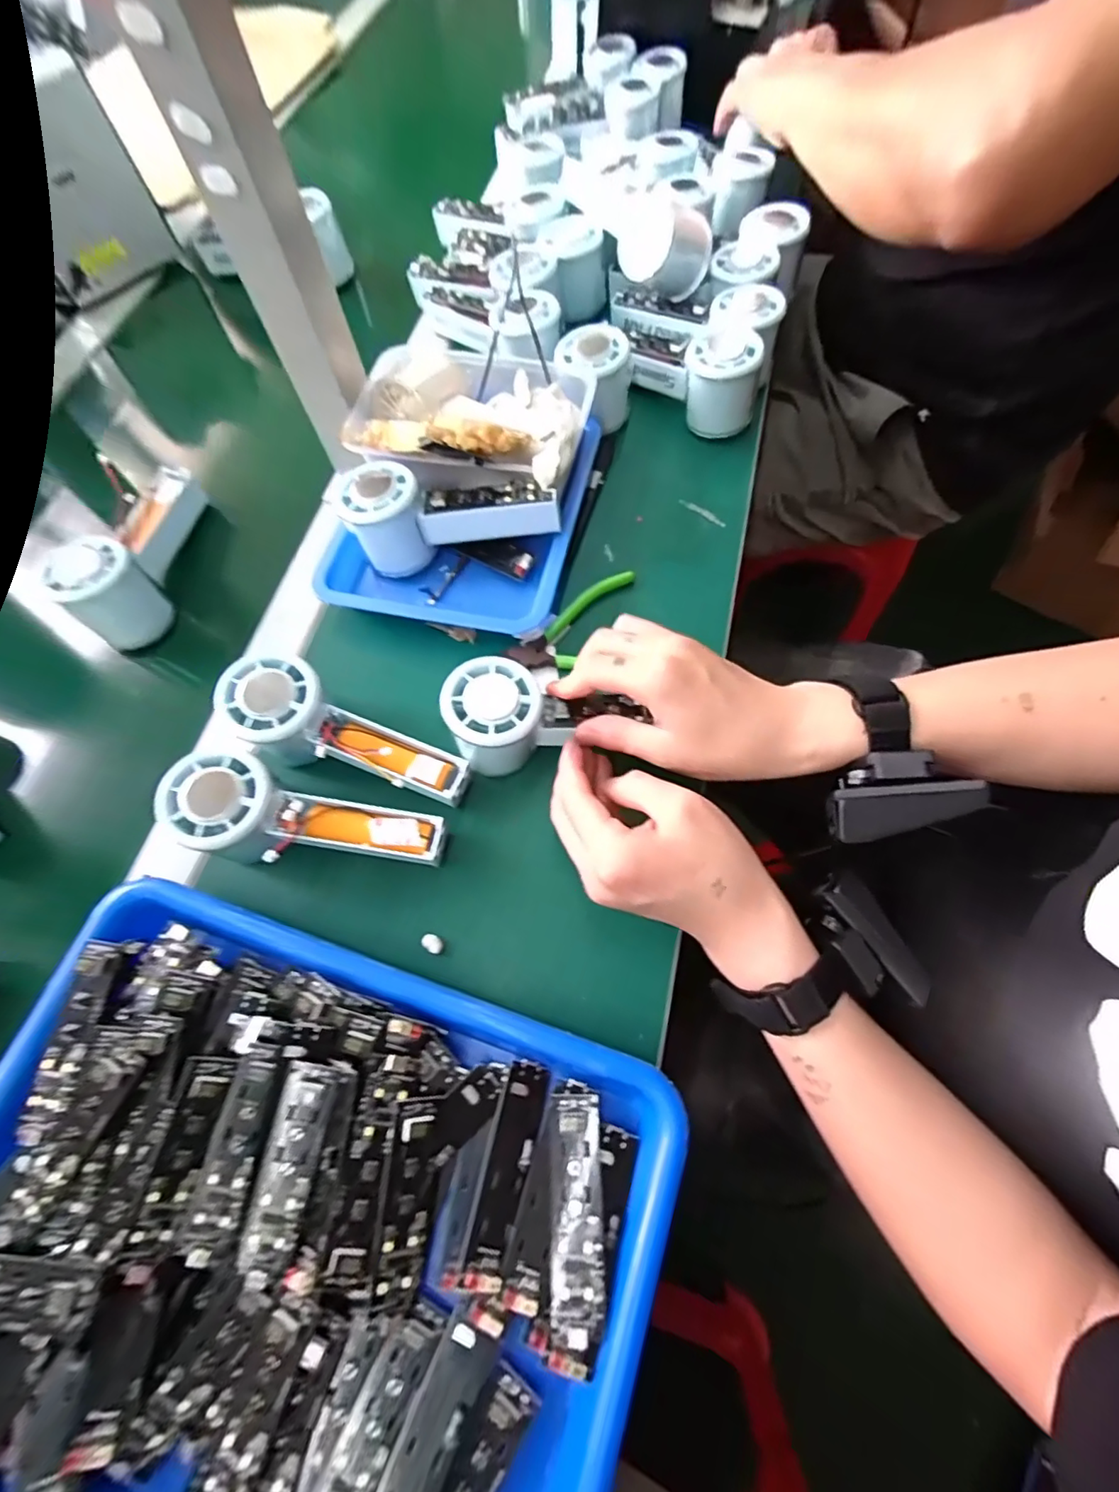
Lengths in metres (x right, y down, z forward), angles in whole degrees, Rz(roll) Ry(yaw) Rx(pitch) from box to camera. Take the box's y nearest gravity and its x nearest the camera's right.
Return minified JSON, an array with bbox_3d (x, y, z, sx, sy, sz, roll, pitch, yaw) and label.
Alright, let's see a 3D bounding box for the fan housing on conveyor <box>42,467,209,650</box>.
[{"bbox_3d":[-0.319,-0.152,0.426,0.047,0.059,0.147,-2,67,2],"label":"fan housing on conveyor"}]

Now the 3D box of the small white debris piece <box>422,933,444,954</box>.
[{"bbox_3d":[-0.075,0.116,0.334,0.013,0.004,0.009,39,75,17],"label":"small white debris piece"}]

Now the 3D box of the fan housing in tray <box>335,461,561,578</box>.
[{"bbox_3d":[-0.075,-0.162,0.409,0.151,0.055,0.057,1,68,2],"label":"fan housing in tray"}]

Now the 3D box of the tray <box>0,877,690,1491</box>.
[{"bbox_3d":[-0.127,0.230,0.267,0.334,0.044,0.247,17,69,10],"label":"tray"}]

